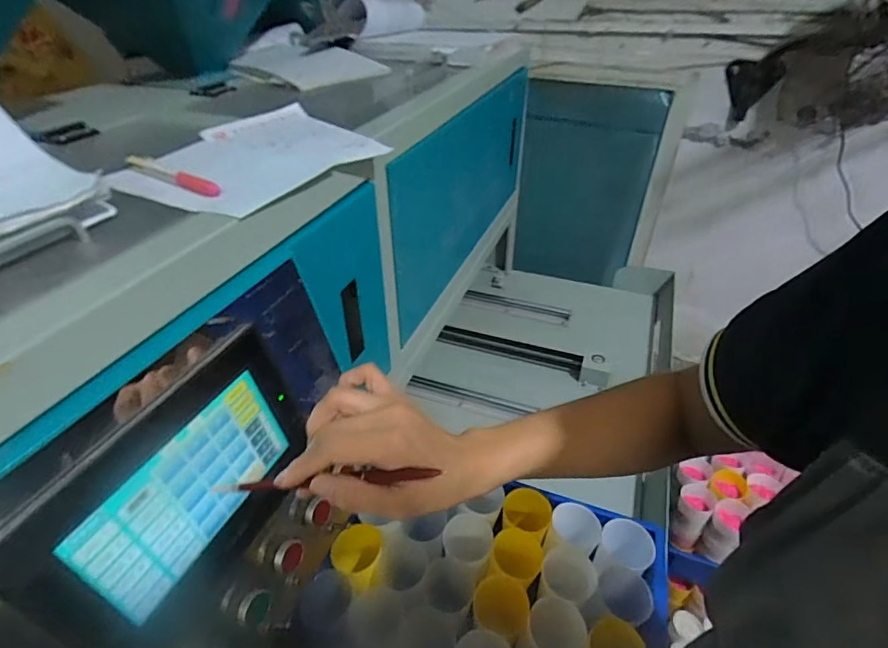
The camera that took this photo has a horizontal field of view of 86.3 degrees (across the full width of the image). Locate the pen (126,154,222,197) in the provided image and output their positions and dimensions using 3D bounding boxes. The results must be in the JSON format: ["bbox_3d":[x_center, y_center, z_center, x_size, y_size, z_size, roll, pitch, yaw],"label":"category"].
[{"bbox_3d":[-0.248,-0.135,0.430,0.124,0.014,0.017,22,44,27],"label":"pen"}]

